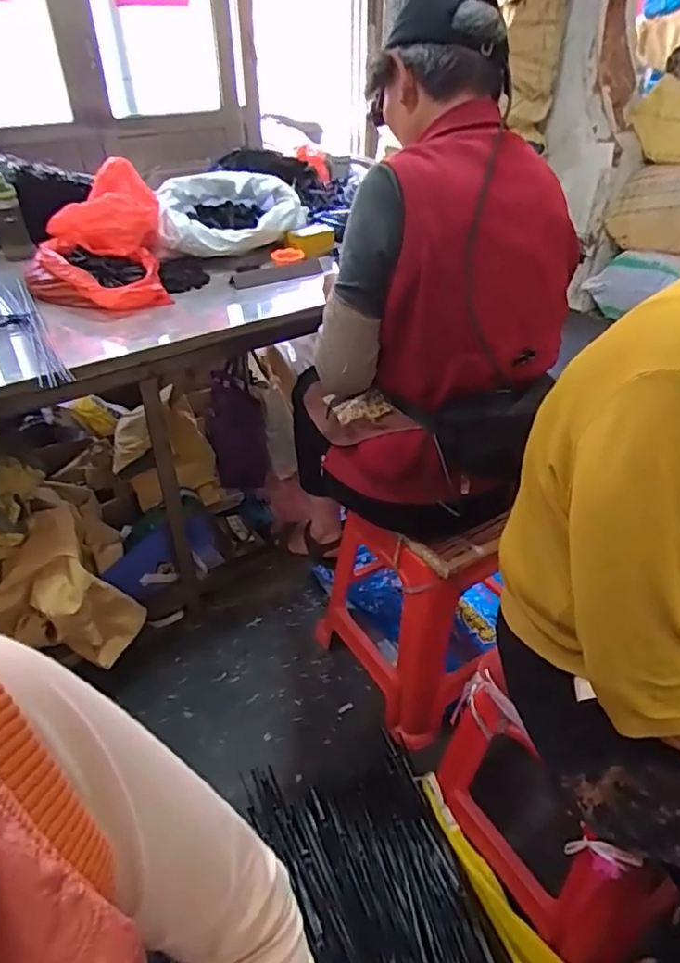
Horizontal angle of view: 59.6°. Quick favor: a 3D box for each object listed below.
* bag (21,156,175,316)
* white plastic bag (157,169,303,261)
[{"bbox_3d":[-0.537,-0.536,1.287,0.286,0.207,0.413,-11,39,-13],"label":"bag"},{"bbox_3d":[-0.276,-0.670,1.482,0.342,0.131,0.295,2,38,3],"label":"white plastic bag"}]

